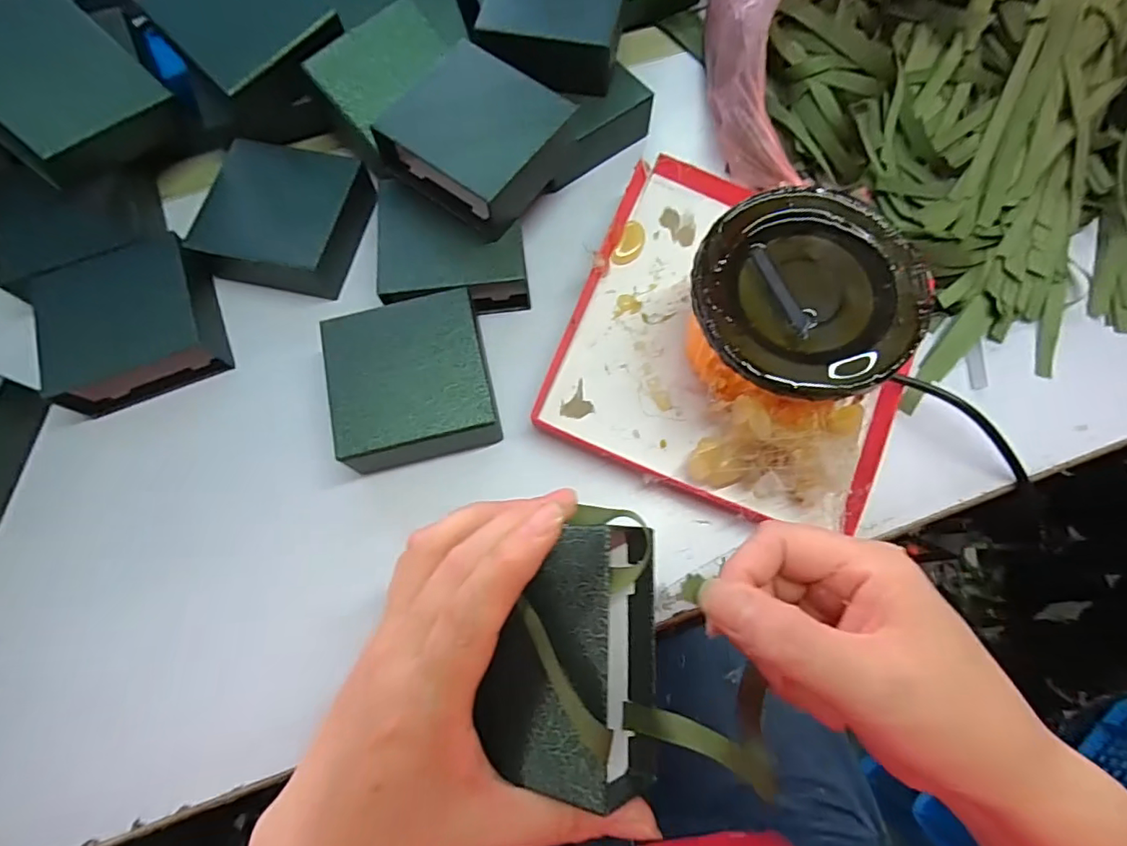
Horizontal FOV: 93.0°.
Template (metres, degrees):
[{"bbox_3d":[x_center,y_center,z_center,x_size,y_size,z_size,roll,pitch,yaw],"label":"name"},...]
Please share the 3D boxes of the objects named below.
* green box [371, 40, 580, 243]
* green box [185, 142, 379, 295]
[{"bbox_3d":[-0.052,-0.178,0.340,0.096,0.043,0.091,34,76,11],"label":"green box"},{"bbox_3d":[-0.190,-0.136,0.361,0.095,0.031,0.096,11,72,4],"label":"green box"}]

